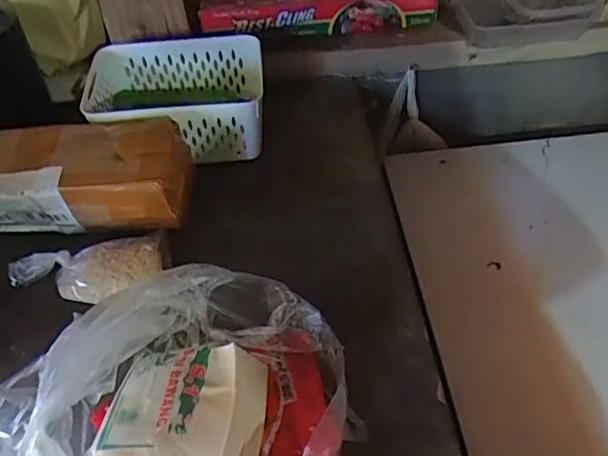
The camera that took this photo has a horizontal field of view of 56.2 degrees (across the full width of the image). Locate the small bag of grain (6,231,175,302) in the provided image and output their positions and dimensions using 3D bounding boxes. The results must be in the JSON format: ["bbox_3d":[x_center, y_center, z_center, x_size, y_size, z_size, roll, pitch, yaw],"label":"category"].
[{"bbox_3d":[-0.206,0.043,0.565,0.145,0.042,0.060,-19,49,-14],"label":"small bag of grain"}]

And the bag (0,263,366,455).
[{"bbox_3d":[-0.097,0.140,0.428,0.259,0.110,0.211,-7,47,-4],"label":"bag"}]

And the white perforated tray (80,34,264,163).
[{"bbox_3d":[-0.157,-0.158,0.717,0.208,0.094,0.157,-6,47,-3],"label":"white perforated tray"}]

